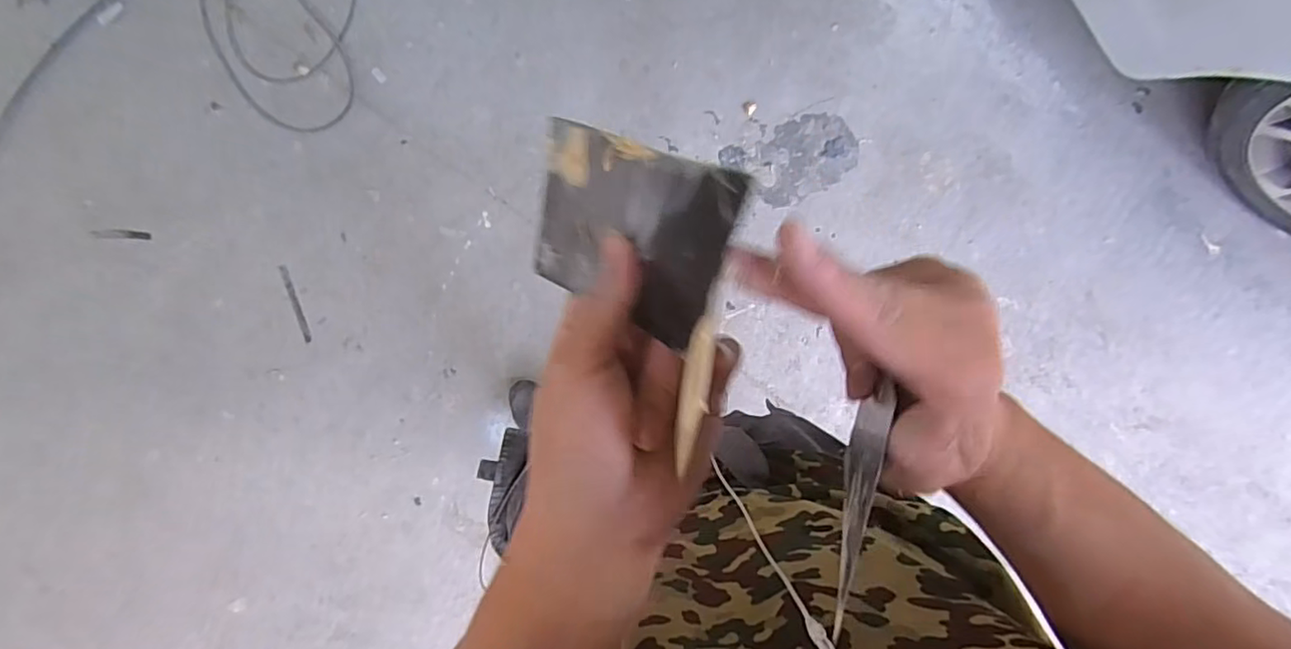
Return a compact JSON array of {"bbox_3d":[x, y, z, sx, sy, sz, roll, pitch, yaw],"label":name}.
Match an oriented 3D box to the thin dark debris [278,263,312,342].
[{"bbox_3d":[-0.781,-0.047,1.353,0.017,0.004,0.184,-21,85,-10],"label":"thin dark debris"}]

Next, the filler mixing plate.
[{"bbox_3d":[-0.009,-0.038,0.251,0.118,0.008,0.072,30,119,42],"label":"filler mixing plate"}]

